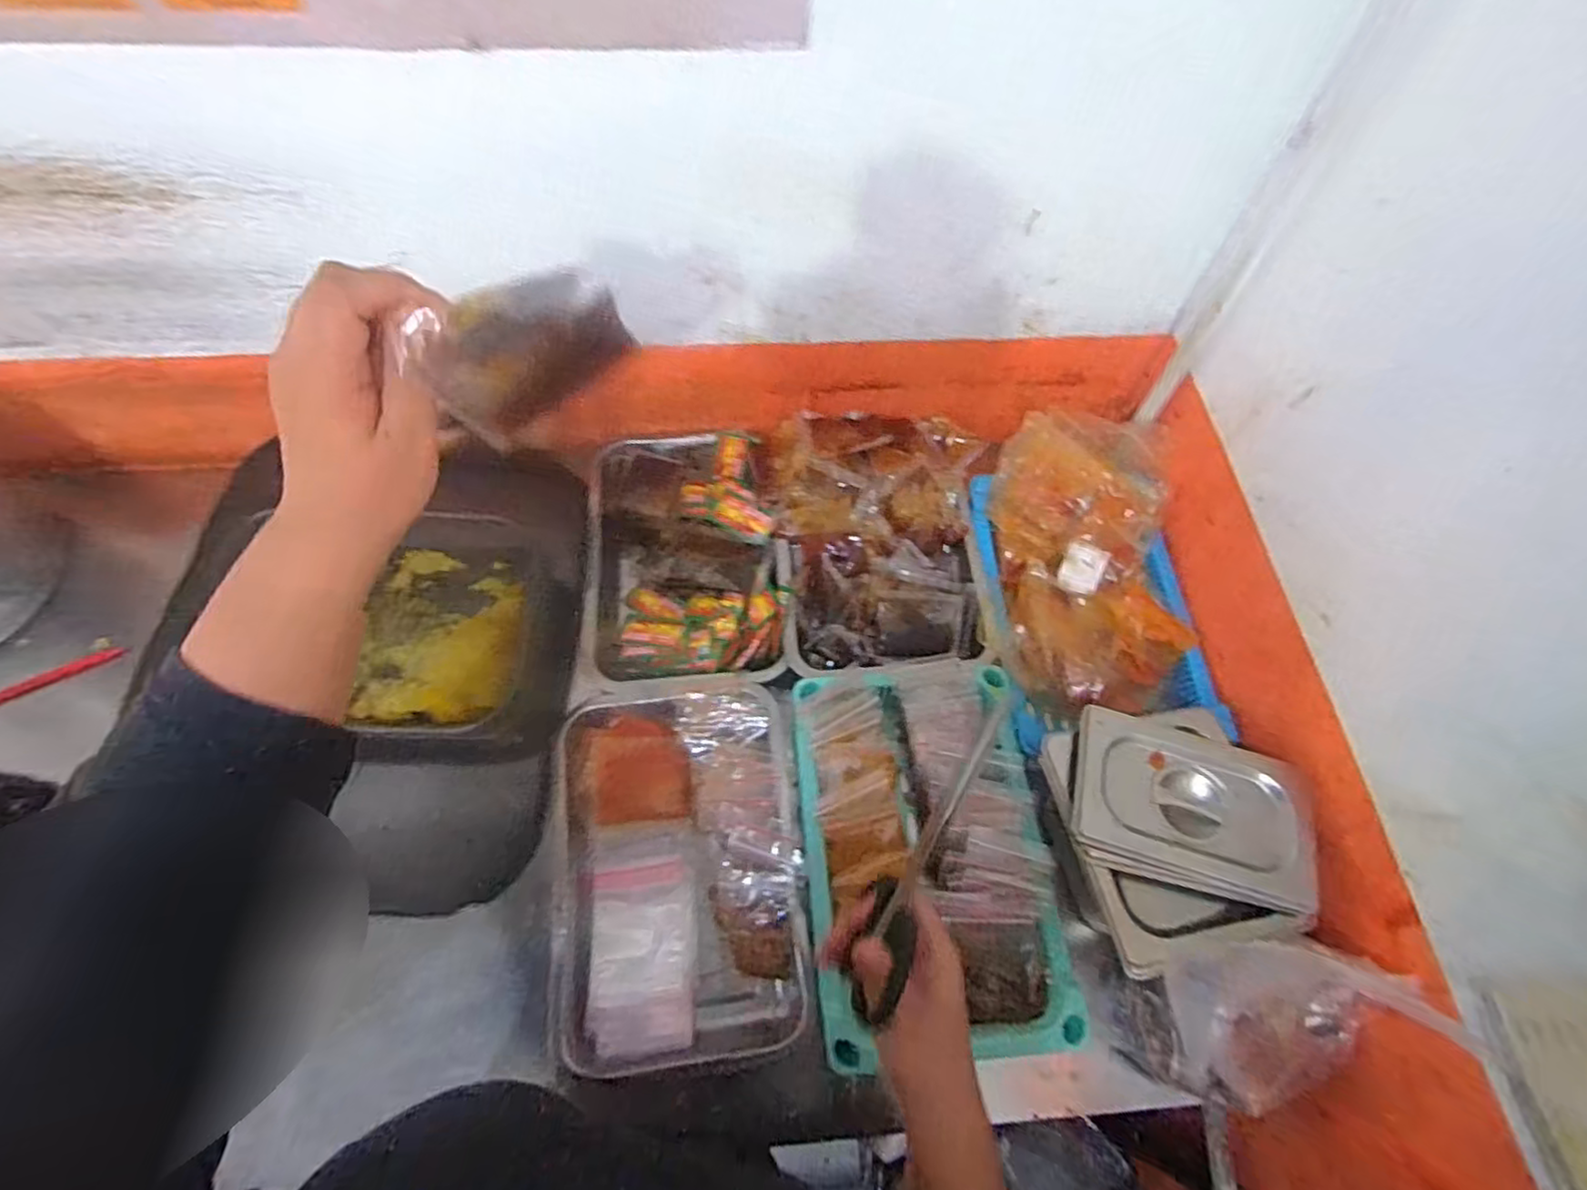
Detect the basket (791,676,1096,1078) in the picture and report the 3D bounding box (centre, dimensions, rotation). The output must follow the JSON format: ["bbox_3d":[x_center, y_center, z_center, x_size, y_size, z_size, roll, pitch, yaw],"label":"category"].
[{"bbox_3d":[0.111,0.216,0.591,0.200,0.055,0.301,-3,63,-5],"label":"basket"}]

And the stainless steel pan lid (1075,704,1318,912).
[{"bbox_3d":[0.314,0.160,0.535,0.181,0.018,0.109,17,64,6],"label":"stainless steel pan lid"}]

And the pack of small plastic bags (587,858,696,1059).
[{"bbox_3d":[-0.122,0.291,0.563,0.079,0.011,0.137,-3,63,-5],"label":"pack of small plastic bags"}]

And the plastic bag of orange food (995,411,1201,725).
[{"bbox_3d":[0.295,-0.033,0.680,0.177,0.109,0.278,2,63,-2],"label":"plastic bag of orange food"}]

